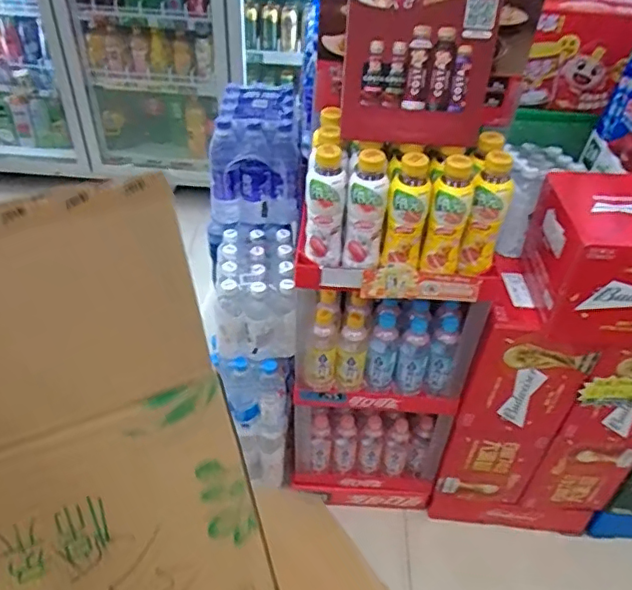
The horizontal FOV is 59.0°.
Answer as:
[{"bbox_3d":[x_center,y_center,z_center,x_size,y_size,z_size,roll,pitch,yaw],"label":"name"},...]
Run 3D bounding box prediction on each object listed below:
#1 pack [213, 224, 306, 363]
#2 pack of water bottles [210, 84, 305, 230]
[{"bbox_3d":[-0.133,-0.016,1.216,0.172,0.176,0.276,-3,37,-8],"label":"pack"},{"bbox_3d":[-0.136,-0.308,1.241,0.186,0.236,0.203,-1,36,-5],"label":"pack of water bottles"}]

